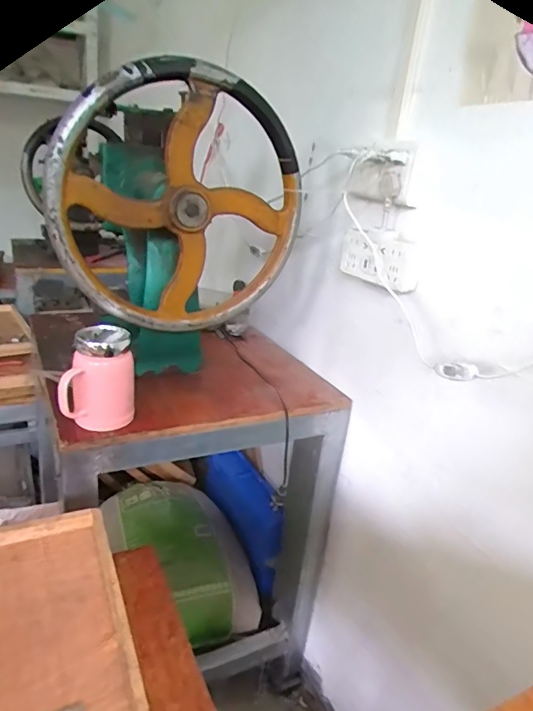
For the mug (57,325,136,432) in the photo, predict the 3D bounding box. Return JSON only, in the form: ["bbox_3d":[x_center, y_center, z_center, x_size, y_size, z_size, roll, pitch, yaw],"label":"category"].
[{"bbox_3d":[-0.245,0.036,0.738,0.099,0.139,0.096,1,22,-13],"label":"mug"}]

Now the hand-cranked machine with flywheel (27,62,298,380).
[{"bbox_3d":[-0.186,-0.224,0.868,0.374,0.466,0.296,-7,25,-30],"label":"hand-cranked machine with flywheel"}]

